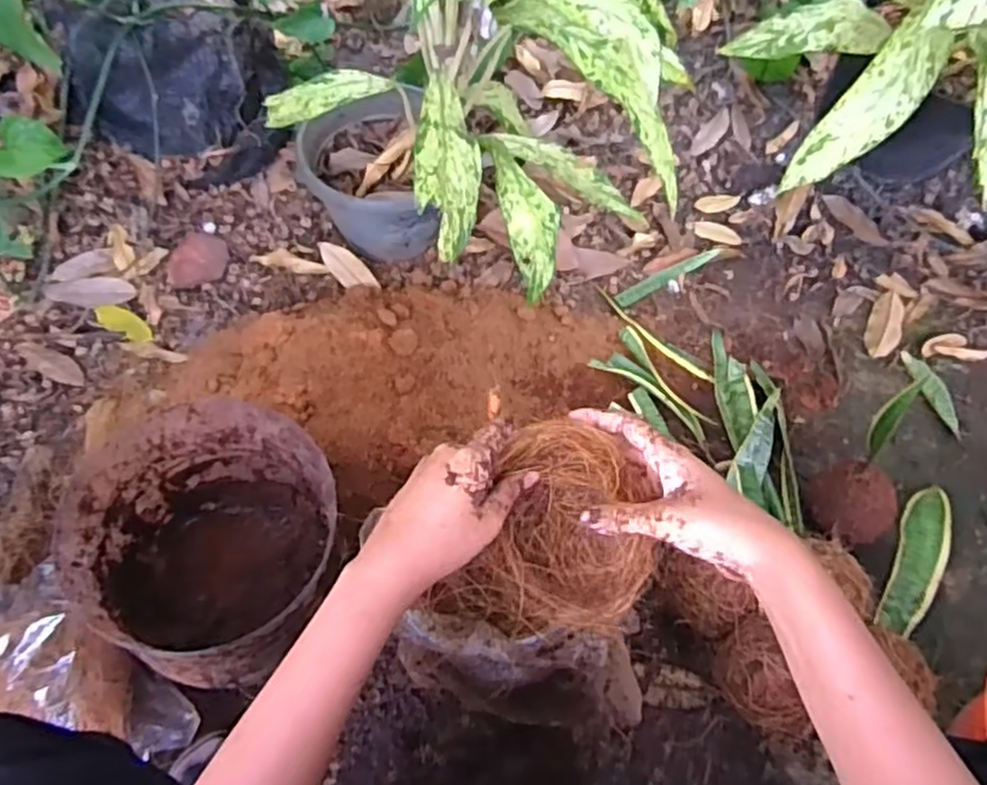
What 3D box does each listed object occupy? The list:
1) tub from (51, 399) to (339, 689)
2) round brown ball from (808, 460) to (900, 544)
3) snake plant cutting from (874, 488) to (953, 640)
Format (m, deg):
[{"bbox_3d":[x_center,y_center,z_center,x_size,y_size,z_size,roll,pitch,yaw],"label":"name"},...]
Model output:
[{"bbox_3d":[-0.304,0.157,0.776,0.216,0.185,0.253,27,61,15],"label":"tub"},{"bbox_3d":[0.441,0.147,0.887,0.089,0.092,0.089,6,58,2],"label":"round brown ball"},{"bbox_3d":[0.520,0.204,0.885,0.059,0.044,0.230,28,62,15],"label":"snake plant cutting"}]

